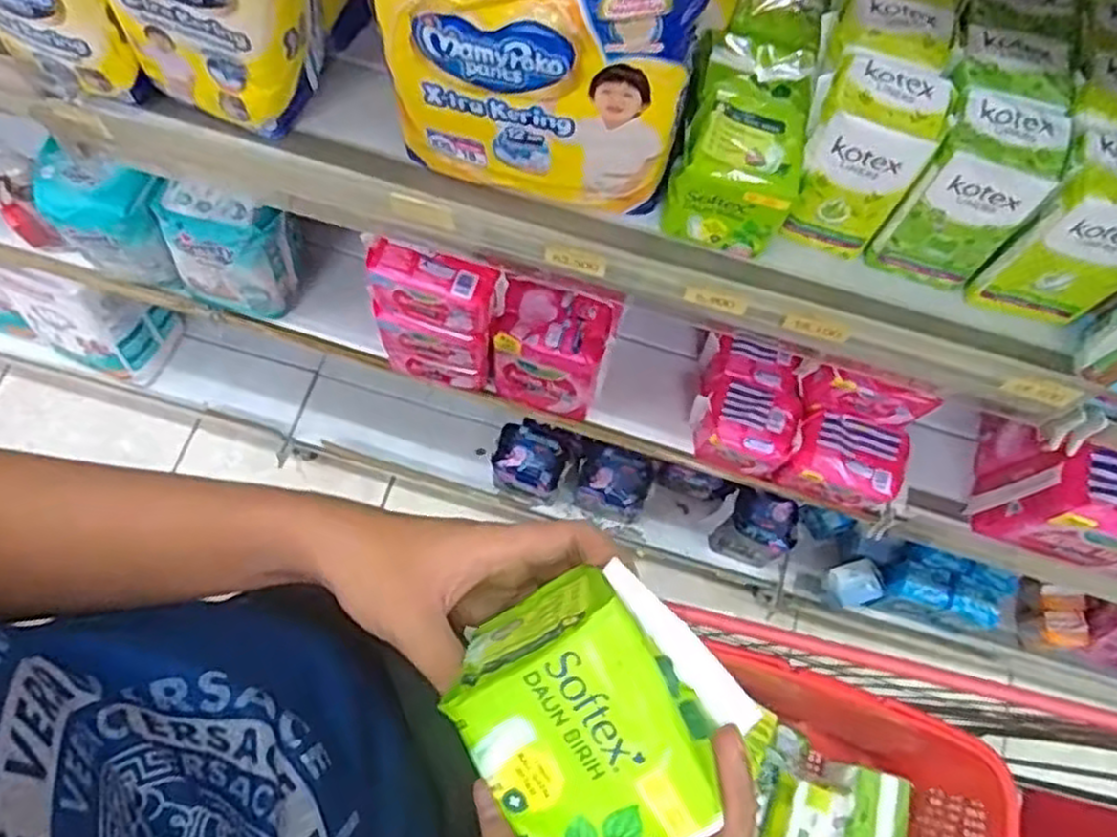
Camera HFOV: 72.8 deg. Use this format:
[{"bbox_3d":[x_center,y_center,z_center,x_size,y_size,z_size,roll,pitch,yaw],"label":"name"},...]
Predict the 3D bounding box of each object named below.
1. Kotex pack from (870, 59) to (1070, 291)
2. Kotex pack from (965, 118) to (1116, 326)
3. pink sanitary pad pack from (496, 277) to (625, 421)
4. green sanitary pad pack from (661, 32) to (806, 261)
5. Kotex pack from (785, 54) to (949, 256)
[{"bbox_3d":[0.314,-0.185,0.594,0.083,0.131,0.091,18,71,4],"label":"Kotex pack"},{"bbox_3d":[0.400,-0.147,0.582,0.091,0.135,0.079,18,71,4],"label":"Kotex pack"},{"bbox_3d":[-0.004,-0.086,0.904,0.127,0.165,0.102,13,71,2],"label":"pink sanitary pad pack"},{"bbox_3d":[0.147,-0.226,0.627,0.091,0.083,0.146,13,71,2],"label":"green sanitary pad pack"},{"bbox_3d":[0.233,-0.203,0.594,0.083,0.127,0.080,23,72,5],"label":"Kotex pack"}]

